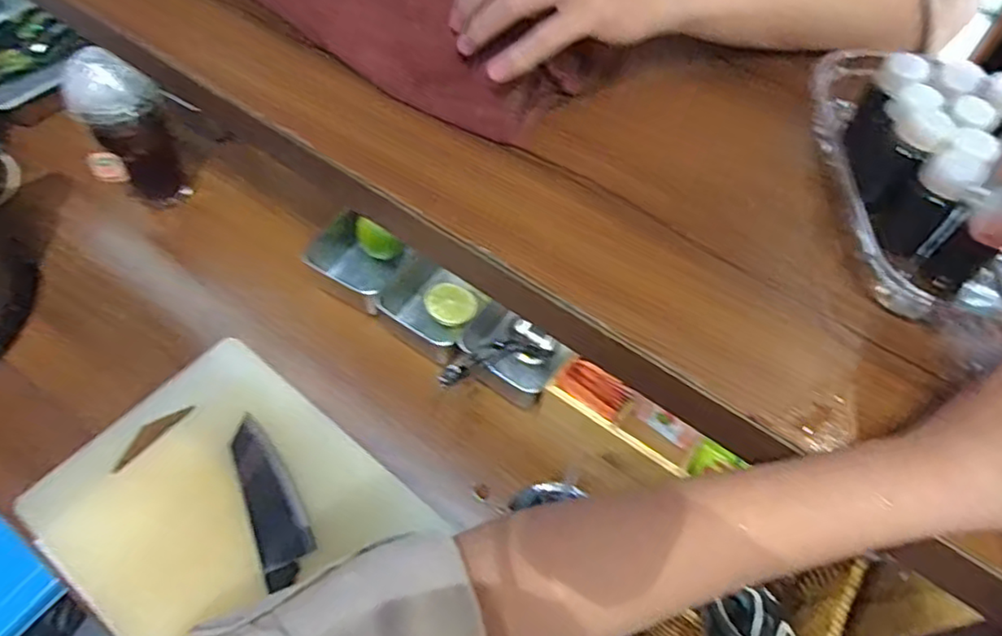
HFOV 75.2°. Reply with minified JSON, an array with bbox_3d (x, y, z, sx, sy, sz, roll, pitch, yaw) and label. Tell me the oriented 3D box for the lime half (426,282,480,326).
[{"bbox_3d":[-0.056,-0.017,0.745,0.058,0.026,0.053,-3,56,-5],"label":"lime half"}]

